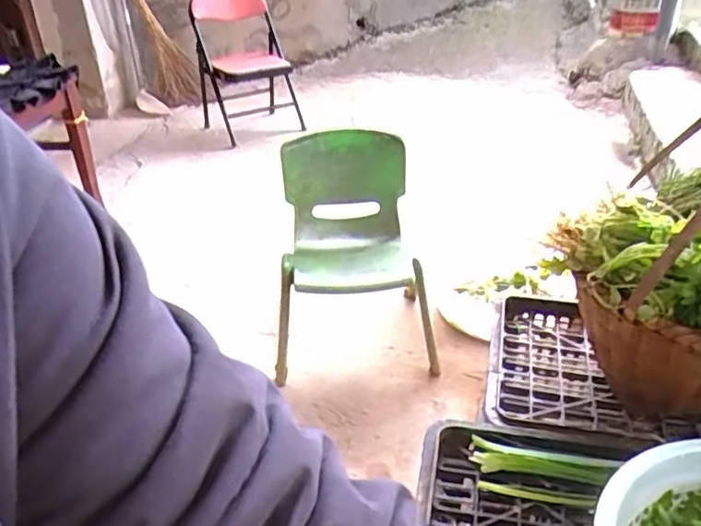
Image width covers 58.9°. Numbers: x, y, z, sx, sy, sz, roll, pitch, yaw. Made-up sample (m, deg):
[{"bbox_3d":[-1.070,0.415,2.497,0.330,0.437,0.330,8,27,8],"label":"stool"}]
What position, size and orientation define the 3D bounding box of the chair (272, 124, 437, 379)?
[{"bbox_3d":[0.009,-0.026,1.160,0.281,0.376,0.228,-3,31,0],"label":"chair"}]

